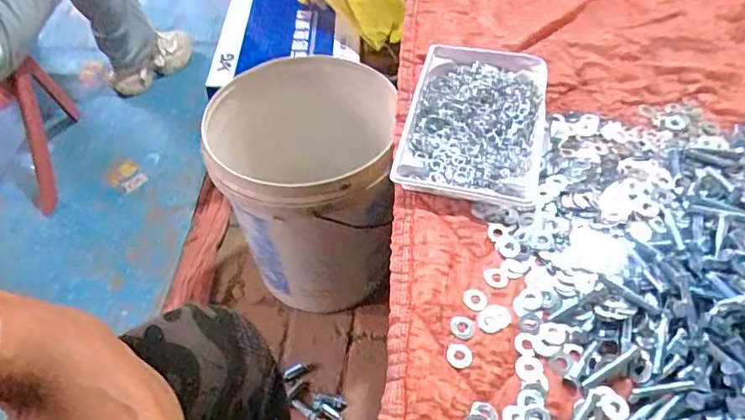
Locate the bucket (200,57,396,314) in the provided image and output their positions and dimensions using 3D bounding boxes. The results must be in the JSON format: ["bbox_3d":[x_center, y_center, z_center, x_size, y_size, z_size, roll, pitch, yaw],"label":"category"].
[{"bbox_3d":[-0.099,-0.031,0.924,0.264,0.375,0.277,-2,53,2],"label":"bucket"}]

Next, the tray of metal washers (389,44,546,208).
[{"bbox_3d":[0.119,-0.103,0.643,0.157,0.039,0.228,9,54,10],"label":"tray of metal washers"}]

